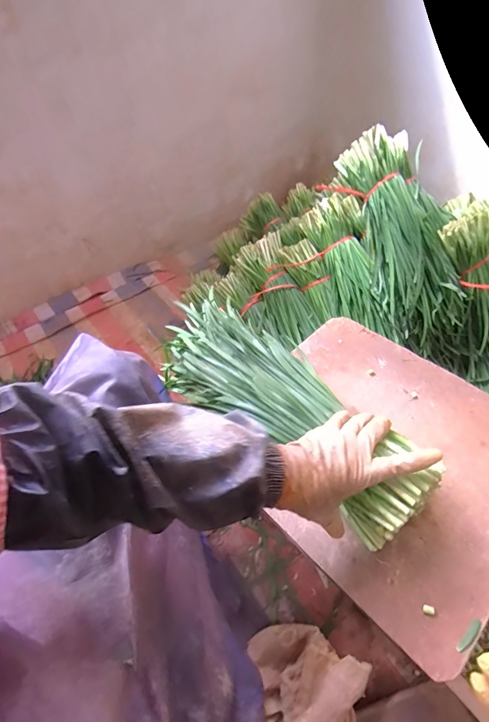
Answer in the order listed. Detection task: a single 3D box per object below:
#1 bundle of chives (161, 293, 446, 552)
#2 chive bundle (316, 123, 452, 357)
[{"bbox_3d":[0.030,0.052,0.542,0.164,0.087,0.488,-33,49,-23],"label":"bundle of chives"},{"bbox_3d":[0.372,-0.279,0.863,0.186,0.113,0.498,-16,88,-11],"label":"chive bundle"}]

